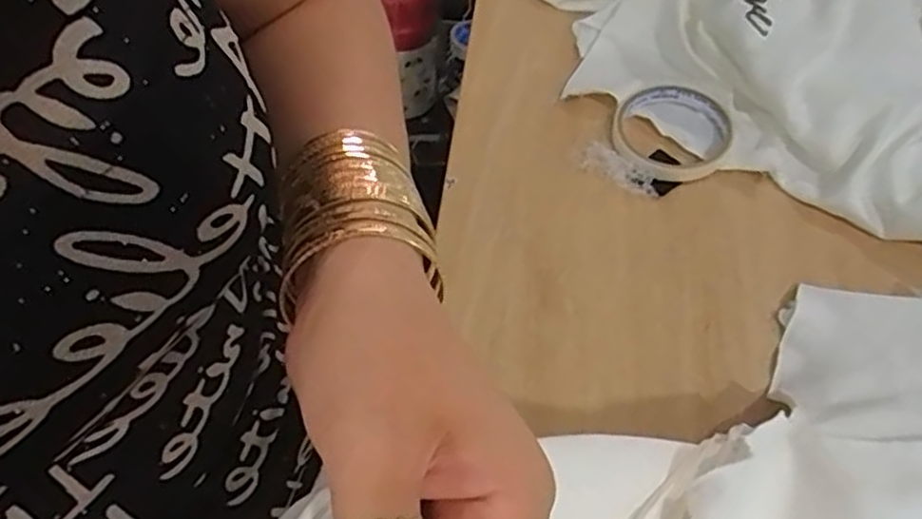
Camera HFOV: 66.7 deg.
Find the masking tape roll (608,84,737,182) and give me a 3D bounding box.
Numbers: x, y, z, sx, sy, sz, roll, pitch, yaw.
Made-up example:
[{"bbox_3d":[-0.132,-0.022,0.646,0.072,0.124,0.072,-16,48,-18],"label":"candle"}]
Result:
[{"bbox_3d":[0.157,-0.095,0.525,0.085,0.015,0.091,0,57,-1],"label":"masking tape roll"}]

